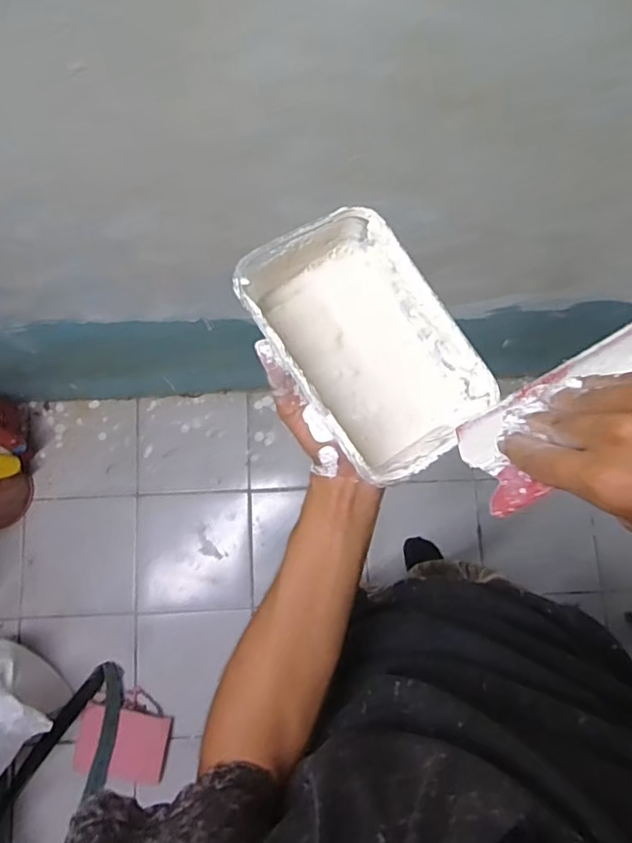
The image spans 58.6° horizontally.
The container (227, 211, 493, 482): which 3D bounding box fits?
[{"bbox_3d":[0.038,-0.054,0.383,0.115,0.061,0.174,-35,82,-7],"label":"container"}]

